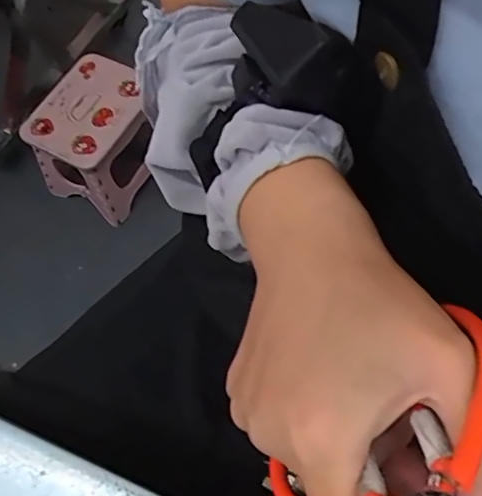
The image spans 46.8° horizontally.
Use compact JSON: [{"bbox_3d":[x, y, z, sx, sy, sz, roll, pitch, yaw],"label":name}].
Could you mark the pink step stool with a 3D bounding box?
[{"bbox_3d":[-0.271,-0.217,1.089,0.164,0.197,0.226,23,68,15],"label":"pink step stool"}]

